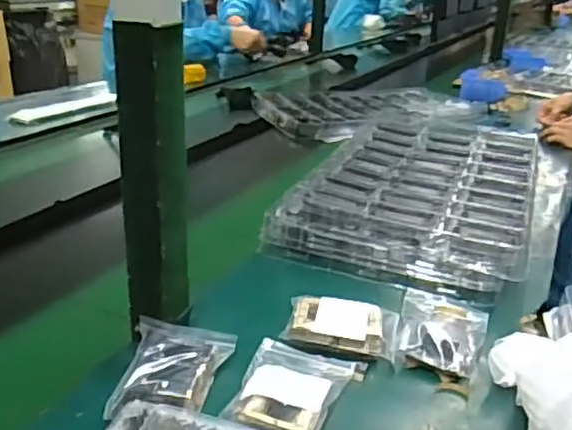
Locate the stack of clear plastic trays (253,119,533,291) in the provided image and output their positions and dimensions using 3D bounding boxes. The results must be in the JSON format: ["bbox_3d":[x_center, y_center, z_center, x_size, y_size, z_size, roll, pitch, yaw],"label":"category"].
[{"bbox_3d":[0.220,-0.051,0.981,0.299,0.063,0.545,11,23,20],"label":"stack of clear plastic trays"}]

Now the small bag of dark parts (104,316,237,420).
[{"bbox_3d":[-0.093,0.130,0.545,0.082,0.029,0.112,3,22,3],"label":"small bag of dark parts"}]

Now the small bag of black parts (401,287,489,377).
[{"bbox_3d":[0.156,0.111,0.653,0.087,0.021,0.127,11,23,21],"label":"small bag of black parts"}]

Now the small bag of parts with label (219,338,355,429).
[{"bbox_3d":[0.003,0.146,0.553,0.091,0.018,0.129,9,23,17],"label":"small bag of parts with label"}]

